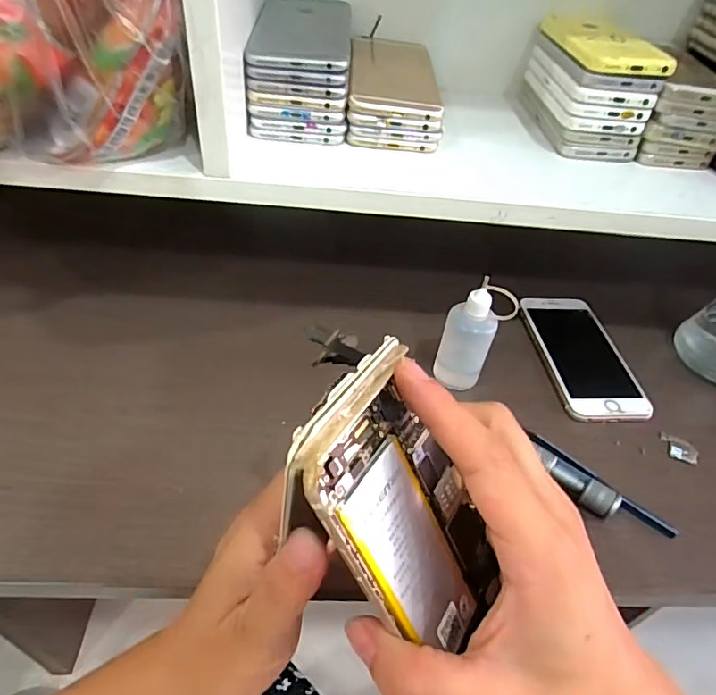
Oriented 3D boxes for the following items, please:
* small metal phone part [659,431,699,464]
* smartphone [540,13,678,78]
[{"bbox_3d":[0.232,0.072,0.366,0.025,0.004,0.021,19,44,12],"label":"small metal phone part"},{"bbox_3d":[0.176,-0.225,0.373,0.056,0.014,0.124,0,44,-9],"label":"smartphone"}]

